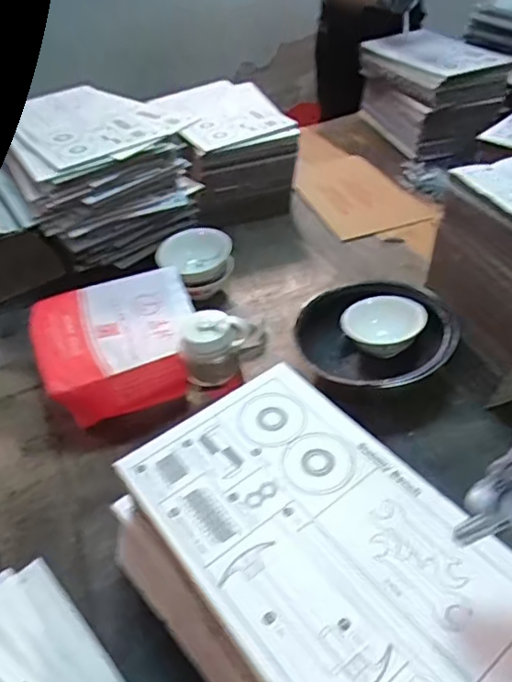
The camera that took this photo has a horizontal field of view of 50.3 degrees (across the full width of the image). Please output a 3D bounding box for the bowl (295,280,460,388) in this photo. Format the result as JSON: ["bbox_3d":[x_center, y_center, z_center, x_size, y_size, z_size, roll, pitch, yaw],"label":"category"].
[{"bbox_3d":[0.191,0.009,0.892,0.235,0.105,0.234,-2,42,2],"label":"bowl"}]

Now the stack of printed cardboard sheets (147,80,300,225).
[{"bbox_3d":[-0.085,-0.481,1.385,0.258,0.205,0.407,-16,43,-14],"label":"stack of printed cardboard sheets"}]

